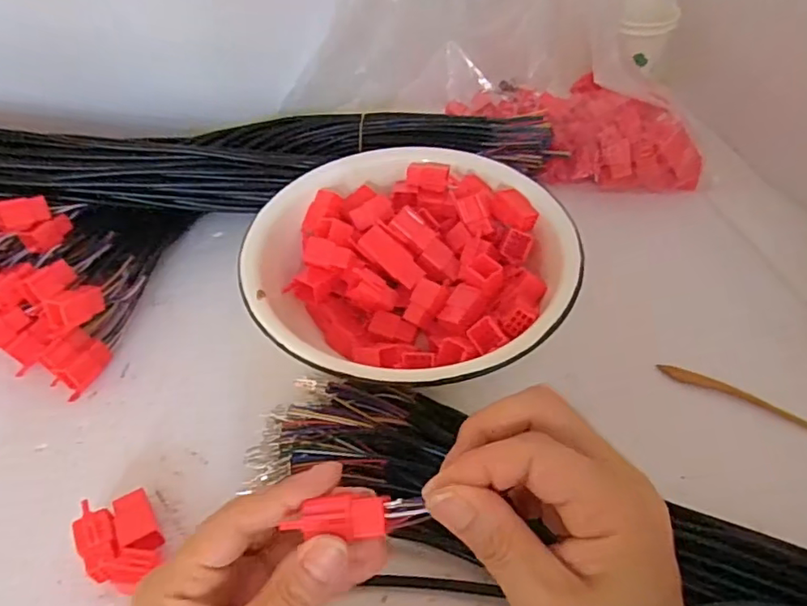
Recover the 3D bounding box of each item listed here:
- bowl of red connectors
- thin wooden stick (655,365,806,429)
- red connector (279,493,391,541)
[{"bbox_3d":[0.005,-0.024,0.395,0.213,0.061,0.205,-1,47,1],"label":"bowl of red connectors"},{"bbox_3d":[0.233,0.070,0.341,0.152,0.010,0.007,25,52,23],"label":"thin wooden stick"},{"bbox_3d":[-0.024,0.078,0.207,0.035,0.007,0.013,-4,47,4],"label":"red connector"}]

